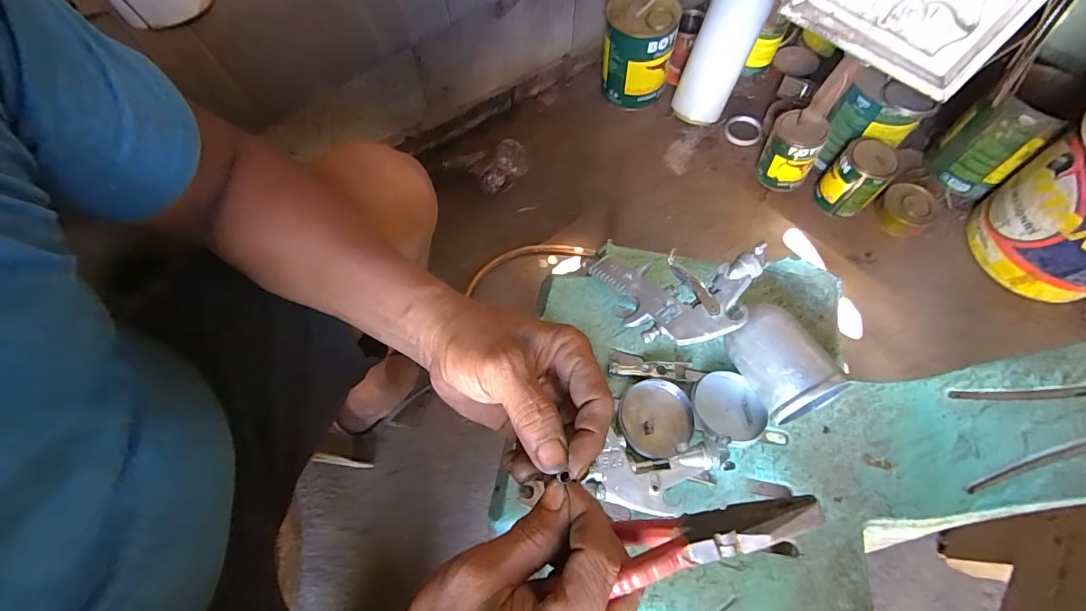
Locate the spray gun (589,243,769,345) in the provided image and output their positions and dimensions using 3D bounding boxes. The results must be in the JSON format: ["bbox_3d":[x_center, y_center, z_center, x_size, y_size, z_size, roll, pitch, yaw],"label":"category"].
[{"bbox_3d":[0.136,-0.005,0.490,0.166,0.045,0.097,3,68,24],"label":"spray gun"}]

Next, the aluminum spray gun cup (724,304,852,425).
[{"bbox_3d":[0.237,0.053,0.467,0.087,0.080,0.110,-19,64,-12],"label":"aluminum spray gun cup"}]

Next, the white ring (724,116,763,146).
[{"bbox_3d":[0.485,-0.423,1.131,0.085,0.023,0.093,1,62,-2],"label":"white ring"}]

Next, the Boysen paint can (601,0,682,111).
[{"bbox_3d":[0.224,-0.603,1.119,0.160,0.224,0.158,1,62,-2],"label":"Boysen paint can"}]

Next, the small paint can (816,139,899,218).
[{"bbox_3d":[0.652,-0.269,0.968,0.103,0.125,0.103,1,62,-2],"label":"small paint can"}]

